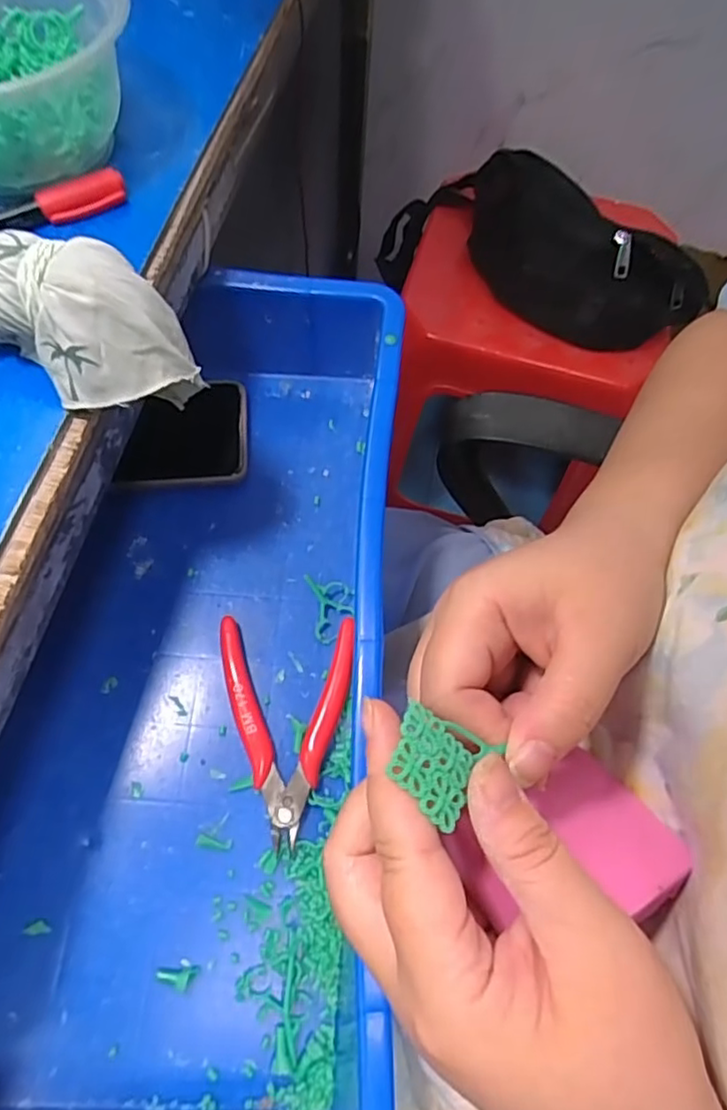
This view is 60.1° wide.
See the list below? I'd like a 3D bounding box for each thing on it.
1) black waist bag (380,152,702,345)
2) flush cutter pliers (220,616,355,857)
[{"bbox_3d":[0.163,-0.338,0.684,0.102,0.159,0.384,-40,58,-19],"label":"black waist bag"},{"bbox_3d":[-0.041,0.091,0.338,0.072,0.012,0.115,-1,64,-4],"label":"flush cutter pliers"}]

